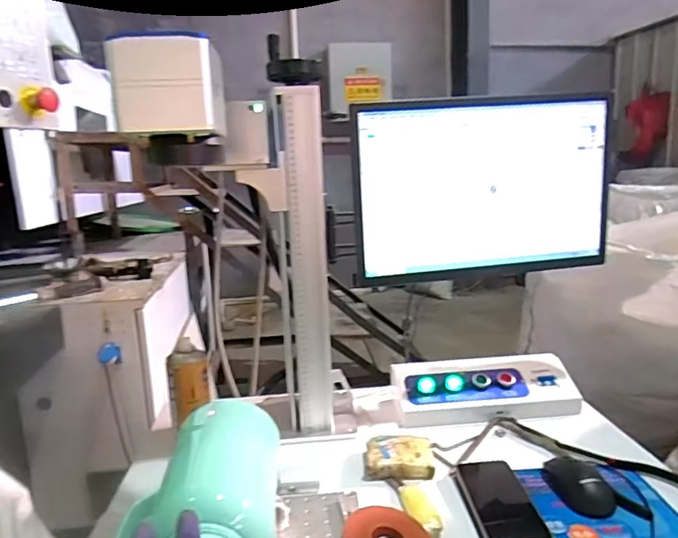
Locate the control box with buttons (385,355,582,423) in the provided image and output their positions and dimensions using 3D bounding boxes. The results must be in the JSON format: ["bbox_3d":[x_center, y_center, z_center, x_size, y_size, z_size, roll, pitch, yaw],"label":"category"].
[{"bbox_3d":[0.262,0.224,0.959,0.320,0.090,0.114,-4,12,-5],"label":"control box with buttons"}]

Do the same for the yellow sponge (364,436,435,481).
[{"bbox_3d":[0.091,0.284,0.792,0.100,0.026,0.083,-1,12,7],"label":"yellow sponge"}]

